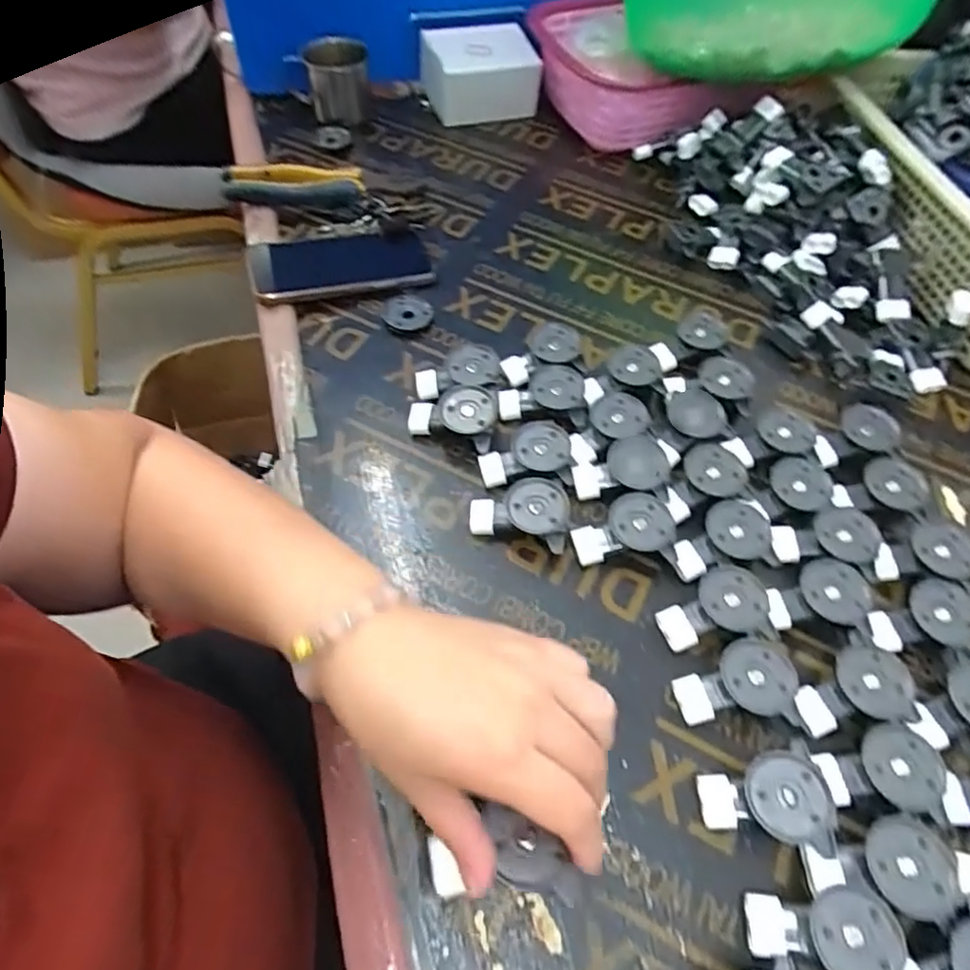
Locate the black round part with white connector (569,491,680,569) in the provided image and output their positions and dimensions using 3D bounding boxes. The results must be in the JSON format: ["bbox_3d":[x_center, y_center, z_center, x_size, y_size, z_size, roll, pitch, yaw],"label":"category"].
[{"bbox_3d":[0.096,0.032,0.433,0.066,0.028,0.047,3,56,-1],"label":"black round part with white connector"}]

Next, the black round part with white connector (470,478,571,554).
[{"bbox_3d":[0.024,0.019,0.436,0.066,0.031,0.047,10,57,4],"label":"black round part with white connector"}]

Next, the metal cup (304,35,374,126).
[{"bbox_3d":[-0.163,-0.453,0.706,0.066,0.078,0.068,-6,57,-7],"label":"metal cup"}]

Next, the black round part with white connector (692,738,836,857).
[{"bbox_3d":[0.153,0.169,0.344,0.062,0.033,0.048,8,56,3],"label":"black round part with white connector"}]

